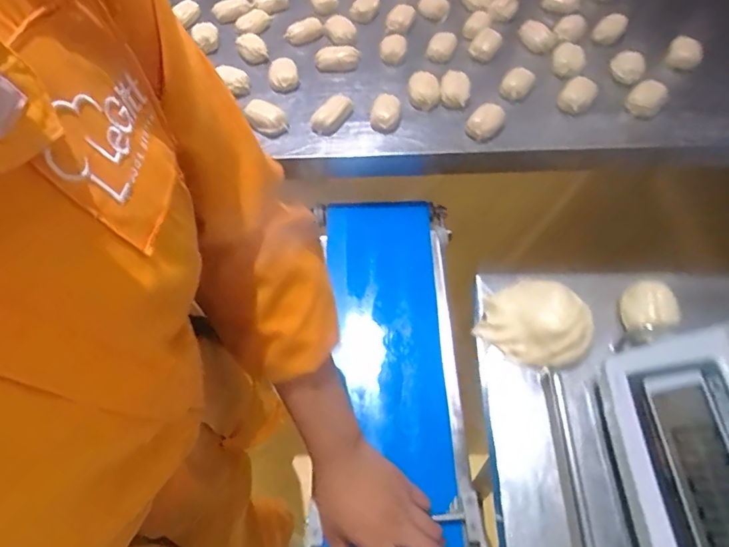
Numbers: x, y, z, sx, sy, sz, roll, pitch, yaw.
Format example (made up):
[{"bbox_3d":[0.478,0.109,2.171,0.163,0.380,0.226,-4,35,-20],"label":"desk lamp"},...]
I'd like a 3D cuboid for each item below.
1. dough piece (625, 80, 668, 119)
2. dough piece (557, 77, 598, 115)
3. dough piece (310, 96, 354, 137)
[{"bbox_3d":[0.403,-0.250,0.689,0.047,0.039,0.034,28,62,18],"label":"dough piece"},{"bbox_3d":[0.314,-0.265,0.709,0.049,0.041,0.064,23,61,16],"label":"dough piece"},{"bbox_3d":[-0.047,-0.227,0.703,0.042,0.028,0.061,32,64,20],"label":"dough piece"}]

